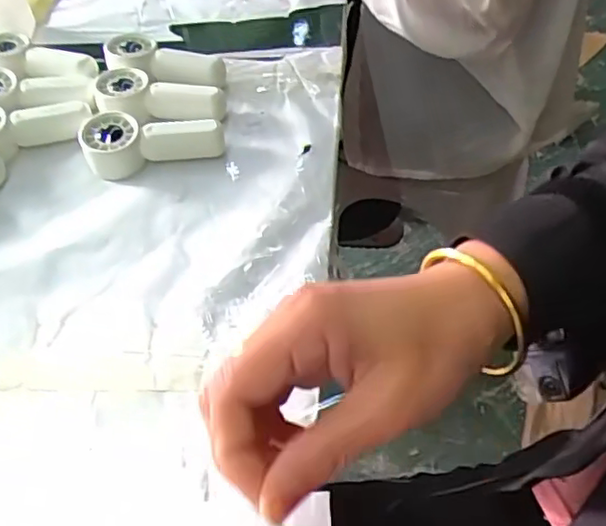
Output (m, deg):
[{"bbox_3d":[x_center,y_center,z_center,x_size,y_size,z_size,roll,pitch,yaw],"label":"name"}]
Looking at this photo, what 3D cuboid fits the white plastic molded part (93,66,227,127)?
[{"bbox_3d":[-0.123,-0.142,0.555,0.110,0.033,0.046,6,52,8],"label":"white plastic molded part"}]

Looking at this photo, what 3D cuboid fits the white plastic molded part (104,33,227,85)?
[{"bbox_3d":[-0.124,-0.180,0.584,0.112,0.035,0.048,10,52,11],"label":"white plastic molded part"}]

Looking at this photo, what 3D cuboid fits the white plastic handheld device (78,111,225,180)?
[{"bbox_3d":[-0.121,-0.096,0.516,0.106,0.033,0.041,-2,51,2],"label":"white plastic handheld device"}]

